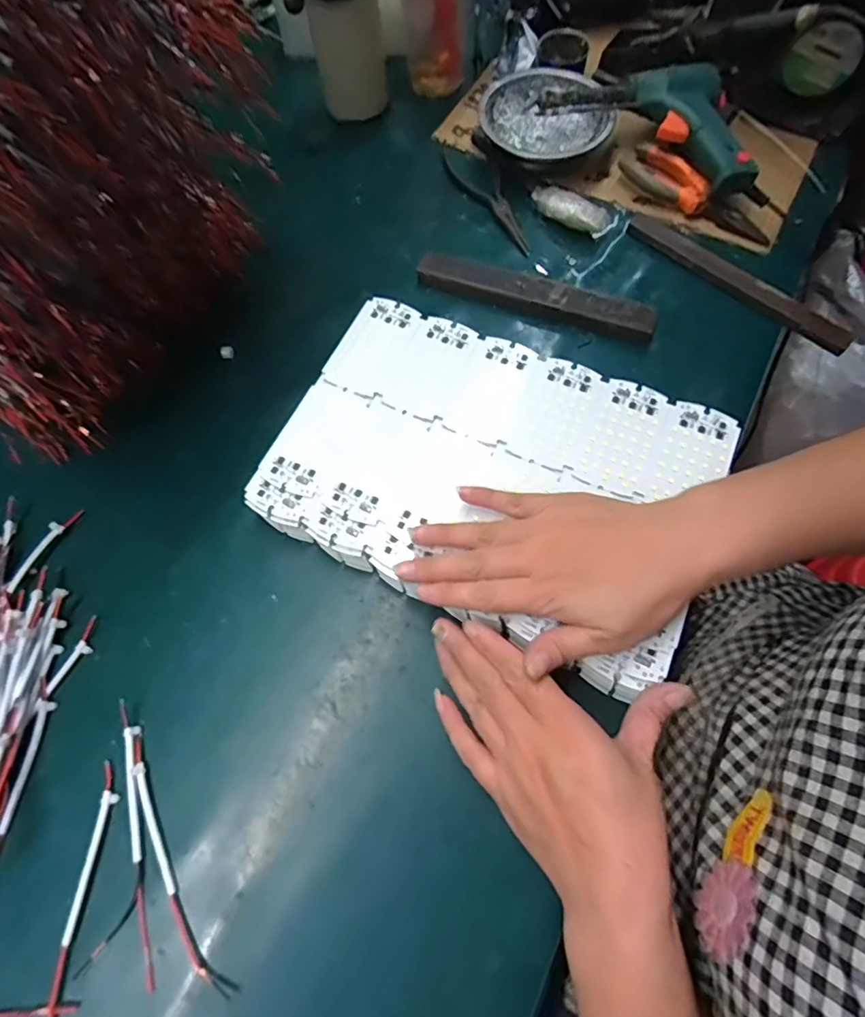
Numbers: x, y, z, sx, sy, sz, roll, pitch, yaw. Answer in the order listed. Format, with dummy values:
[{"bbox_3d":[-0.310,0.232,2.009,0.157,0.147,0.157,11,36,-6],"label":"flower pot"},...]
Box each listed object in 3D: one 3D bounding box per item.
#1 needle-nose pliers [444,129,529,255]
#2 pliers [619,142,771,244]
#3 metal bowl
[{"bbox_3d":[0.057,-0.313,0.531,0.041,0.018,0.158,-20,68,-8],"label":"needle-nose pliers"},{"bbox_3d":[0.244,-0.294,0.513,0.043,0.027,0.152,-41,73,-15],"label":"pliers"},{"bbox_3d":[0.113,-0.384,0.541,0.126,0.045,0.126,0,67,0],"label":"metal bowl"}]

